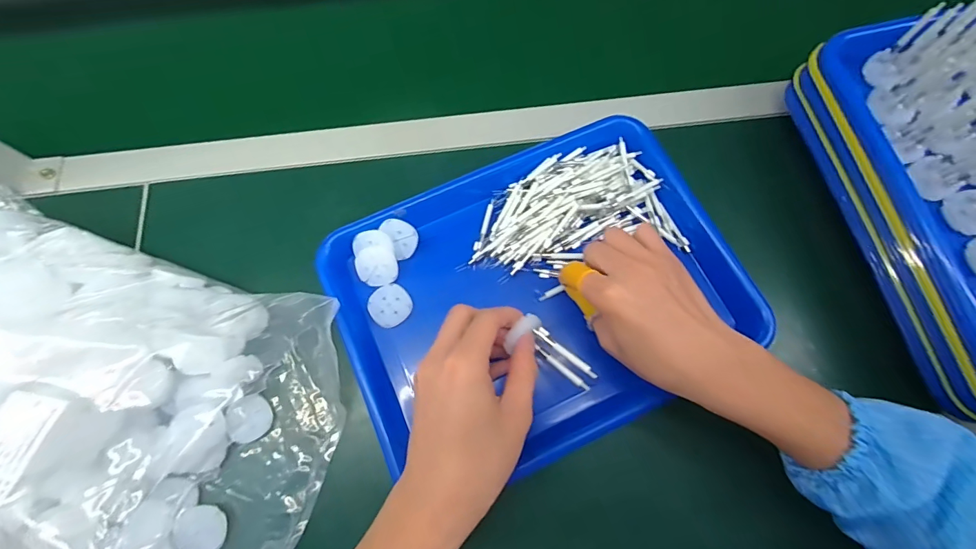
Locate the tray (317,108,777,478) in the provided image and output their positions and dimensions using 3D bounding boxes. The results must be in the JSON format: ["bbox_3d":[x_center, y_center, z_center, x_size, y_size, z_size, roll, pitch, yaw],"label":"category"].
[{"bbox_3d":[0.042,0.013,0.369,0.324,0.029,0.252,-24,74,-7],"label":"tray"}]

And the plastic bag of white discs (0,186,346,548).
[{"bbox_3d":[-0.296,0.101,0.305,0.338,0.092,0.247,18,74,6],"label":"plastic bag of white discs"}]

